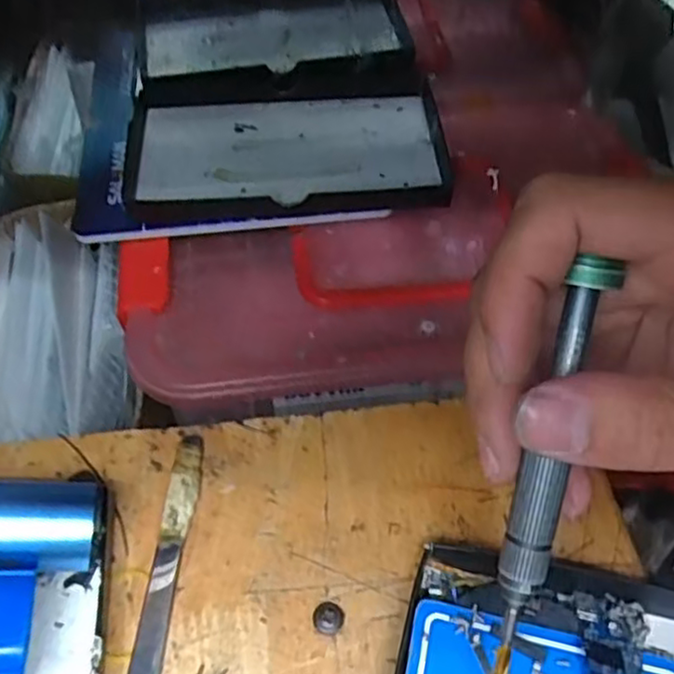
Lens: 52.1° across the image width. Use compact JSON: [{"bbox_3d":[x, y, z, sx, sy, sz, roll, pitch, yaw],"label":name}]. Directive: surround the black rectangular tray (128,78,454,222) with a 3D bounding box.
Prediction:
[{"bbox_3d":[-0.031,-0.111,0.403,0.179,0.014,0.101,-3,57,-2],"label":"black rectangular tray"}]

